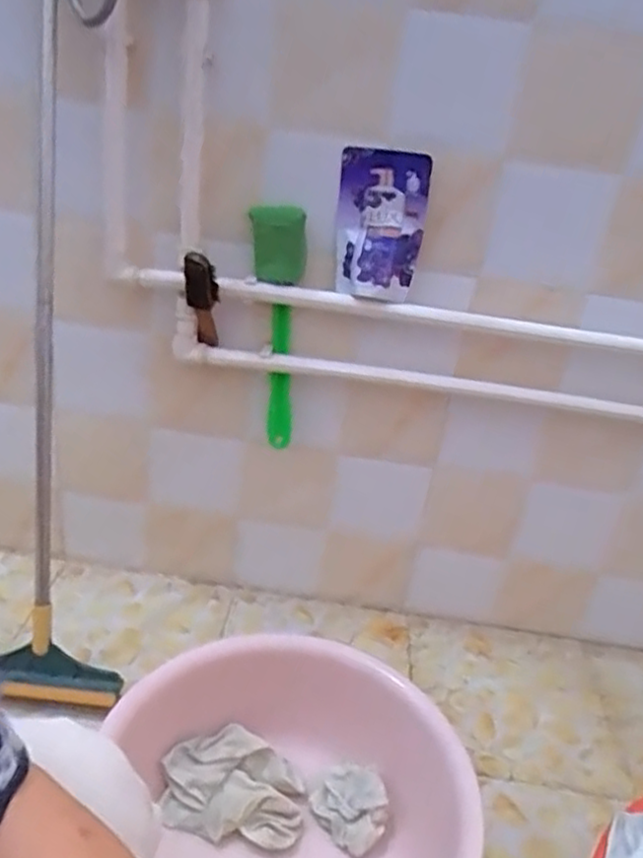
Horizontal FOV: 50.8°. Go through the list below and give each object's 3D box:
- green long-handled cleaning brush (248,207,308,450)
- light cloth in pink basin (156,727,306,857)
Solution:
[{"bbox_3d":[-0.067,-0.135,0.957,0.070,0.339,0.032,8,22,11],"label":"green long-handled cleaning brush"},{"bbox_3d":[-0.105,0.438,0.829,0.172,0.031,0.124,12,46,-5],"label":"light cloth in pink basin"}]

